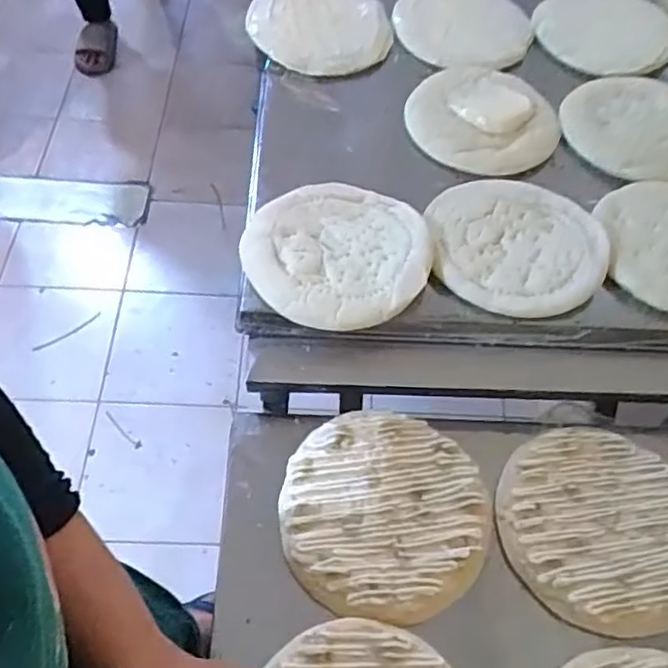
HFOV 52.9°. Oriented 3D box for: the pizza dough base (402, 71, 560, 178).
[{"bbox_3d":[0.206,-0.300,0.905,0.196,0.033,0.223,30,60,14],"label":"pizza dough base"}]

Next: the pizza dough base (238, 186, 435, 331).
[{"bbox_3d":[0.001,-0.094,0.725,0.195,0.032,0.195,-12,59,-12],"label":"pizza dough base"}]

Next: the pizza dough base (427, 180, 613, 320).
[{"bbox_3d":[0.206,-0.104,0.762,0.196,0.025,0.195,2,57,-3],"label":"pizza dough base"}]

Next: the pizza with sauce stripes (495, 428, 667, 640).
[{"bbox_3d":[0.260,0.184,0.654,0.192,0.019,0.187,2,57,-3],"label":"pizza with sauce stripes"}]

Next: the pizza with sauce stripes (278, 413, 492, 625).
[{"bbox_3d":[0.049,0.170,0.647,0.194,0.019,0.191,2,57,-3],"label":"pizza with sauce stripes"}]

